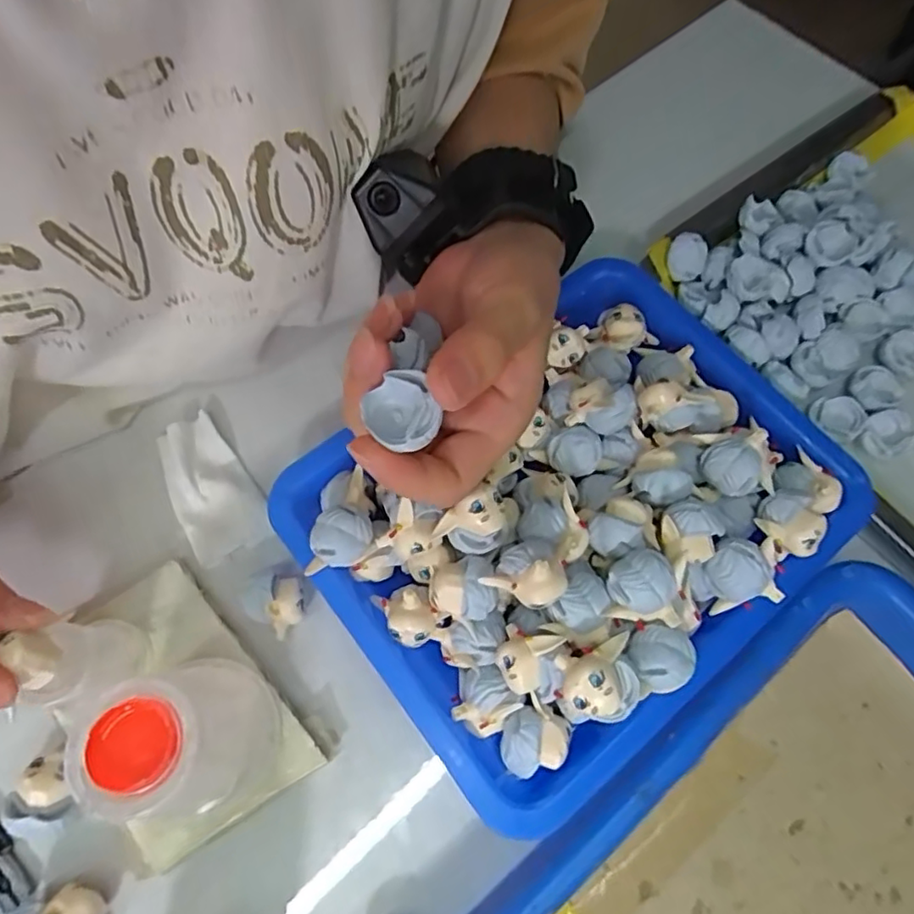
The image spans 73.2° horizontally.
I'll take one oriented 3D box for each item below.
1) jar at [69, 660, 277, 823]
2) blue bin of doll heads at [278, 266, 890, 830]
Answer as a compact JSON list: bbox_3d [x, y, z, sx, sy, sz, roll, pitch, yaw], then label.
[{"bbox_3d":[-0.093,0.097,0.215,0.045,0.074,0.047,1,67,-2],"label":"jar"},{"bbox_3d":[0.050,0.017,0.264,0.212,0.056,0.165,-35,72,-16],"label":"blue bin of doll heads"}]

